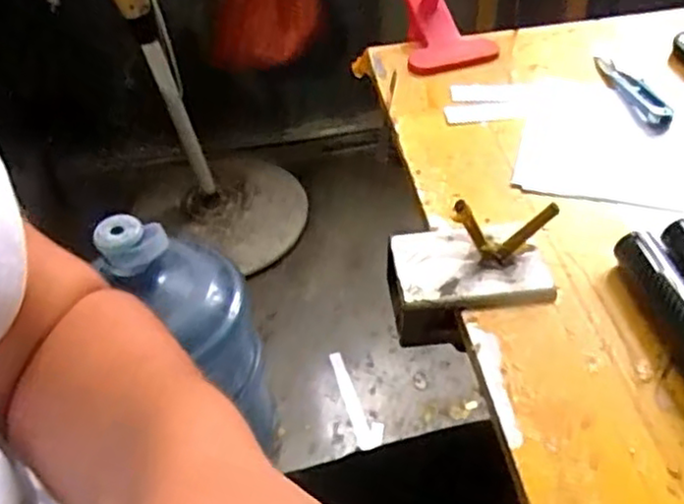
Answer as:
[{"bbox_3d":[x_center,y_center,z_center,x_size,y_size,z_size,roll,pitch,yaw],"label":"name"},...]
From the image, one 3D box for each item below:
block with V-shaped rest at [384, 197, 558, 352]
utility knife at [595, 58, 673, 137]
[{"bbox_3d":[0.070,0.008,0.378,0.087,0.061,0.065,-3,44,2],"label":"block with V-shaped rest"},{"bbox_3d":[0.208,-0.117,0.498,0.021,0.008,0.102,-10,44,-4],"label":"utility knife"}]

